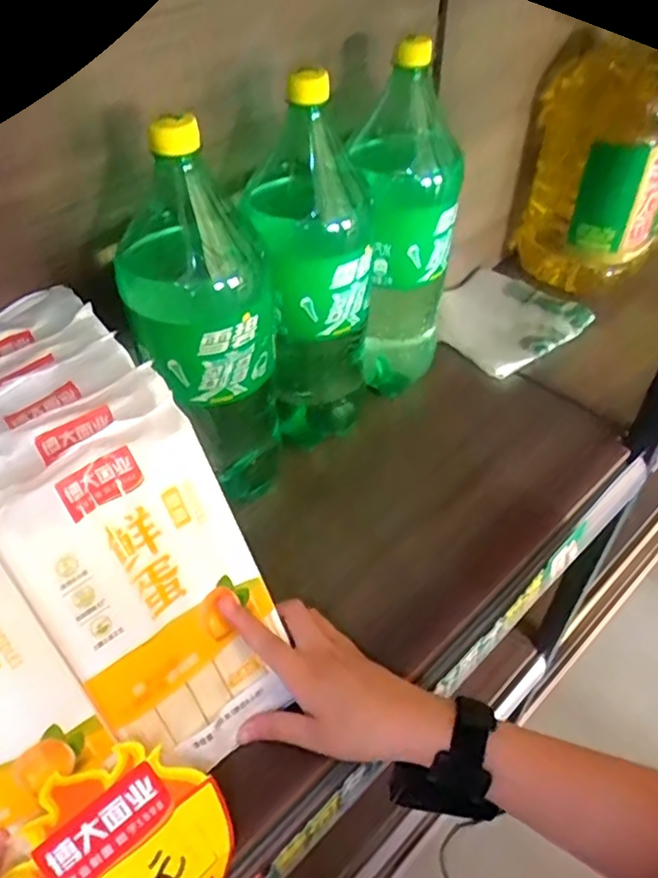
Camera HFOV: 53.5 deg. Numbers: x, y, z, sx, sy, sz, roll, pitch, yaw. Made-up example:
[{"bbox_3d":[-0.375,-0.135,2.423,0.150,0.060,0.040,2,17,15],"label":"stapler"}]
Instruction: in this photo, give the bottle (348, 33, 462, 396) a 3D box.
[{"bbox_3d":[0.065,-0.169,0.597,0.092,0.312,0.095,5,46,6],"label":"bottle"}]

